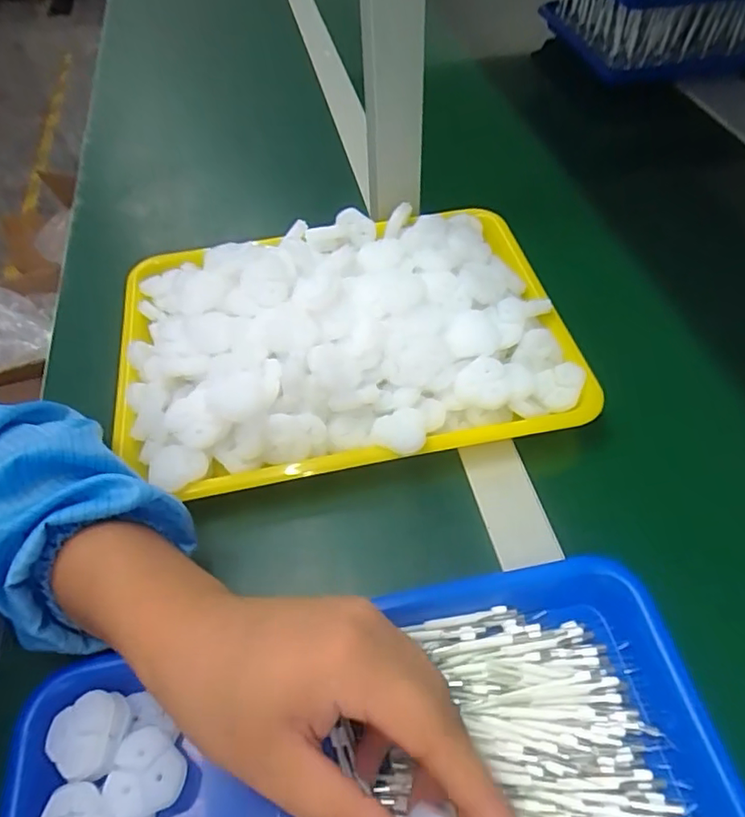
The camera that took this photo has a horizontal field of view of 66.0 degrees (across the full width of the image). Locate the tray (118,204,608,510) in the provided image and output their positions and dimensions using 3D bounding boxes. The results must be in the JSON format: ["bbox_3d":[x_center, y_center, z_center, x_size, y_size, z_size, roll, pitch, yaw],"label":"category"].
[{"bbox_3d":[-0.023,-0.065,0.425,0.326,0.053,0.232,-10,53,-6],"label":"tray"}]

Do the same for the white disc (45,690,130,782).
[{"bbox_3d":[-0.141,0.159,0.280,0.036,0.007,0.038,-1,53,1],"label":"white disc"}]

